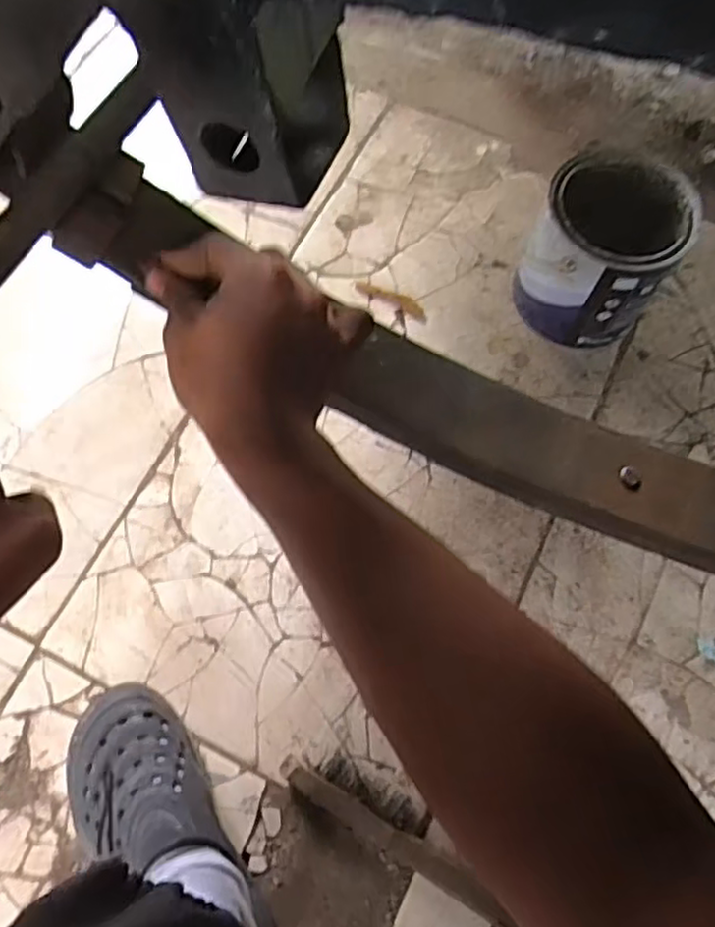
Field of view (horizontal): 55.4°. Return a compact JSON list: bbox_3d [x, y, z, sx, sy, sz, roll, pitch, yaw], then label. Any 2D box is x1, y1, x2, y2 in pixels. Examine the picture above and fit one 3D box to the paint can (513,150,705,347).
[{"bbox_3d":[0.260,-0.226,0.737,0.141,0.179,0.134,0,70,-1],"label":"paint can"}]

